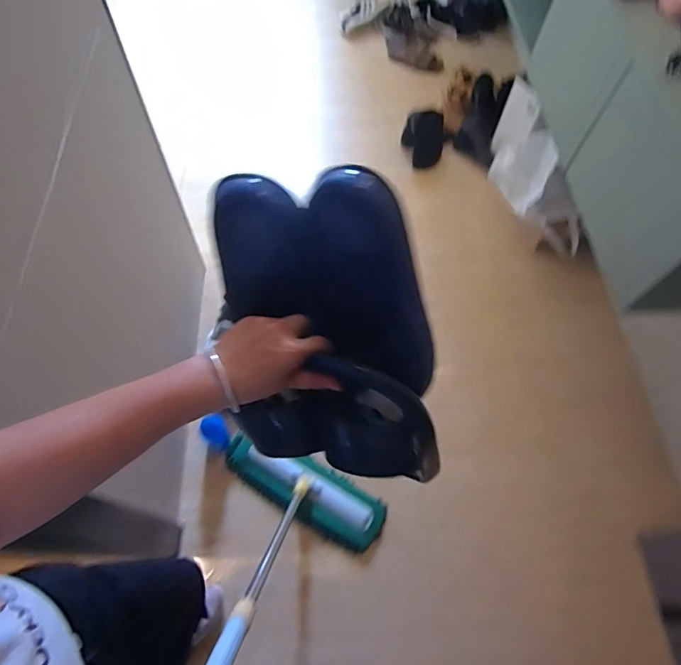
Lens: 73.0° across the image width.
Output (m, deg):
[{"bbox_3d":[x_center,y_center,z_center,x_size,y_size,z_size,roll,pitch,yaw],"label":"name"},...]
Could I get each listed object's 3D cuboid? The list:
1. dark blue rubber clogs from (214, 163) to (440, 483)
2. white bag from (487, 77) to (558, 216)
[{"bbox_3d":[-0.011,-0.005,0.435,0.185,0.183,0.253,-8,63,-7],"label":"dark blue rubber clogs"},{"bbox_3d":[0.663,-0.688,1.705,0.171,0.178,0.465,-5,92,-5],"label":"white bag"}]

